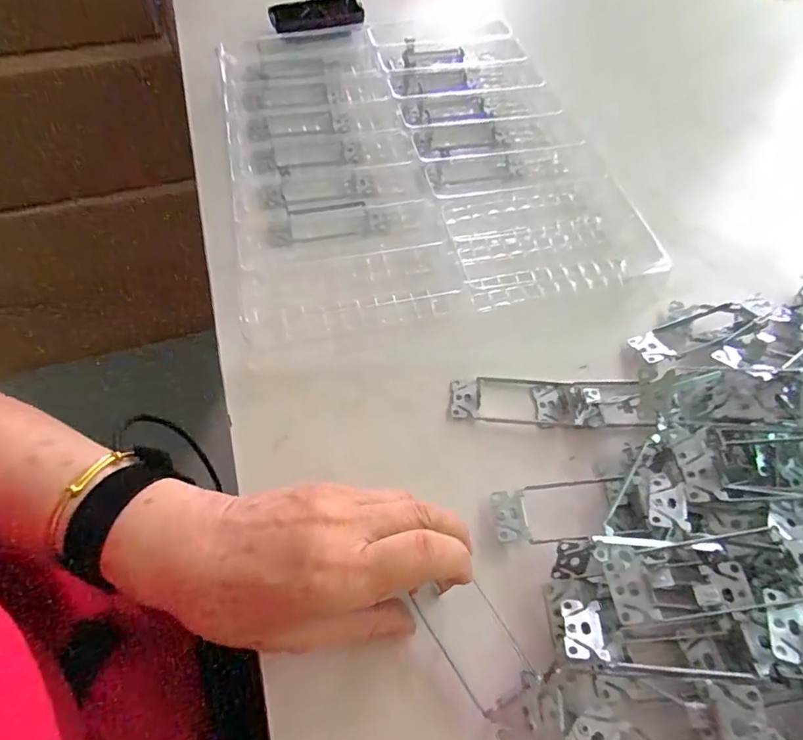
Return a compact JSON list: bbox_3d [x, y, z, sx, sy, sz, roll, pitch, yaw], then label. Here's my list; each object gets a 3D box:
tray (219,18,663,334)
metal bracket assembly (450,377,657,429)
[{"bbox_3d":[0.010,-0.222,0.504,0.347,0.025,0.409,-10,60,-7],"label":"tray"},{"bbox_3d":[0.107,0.022,0.362,0.141,0.011,0.038,1,59,-1],"label":"metal bracket assembly"}]

